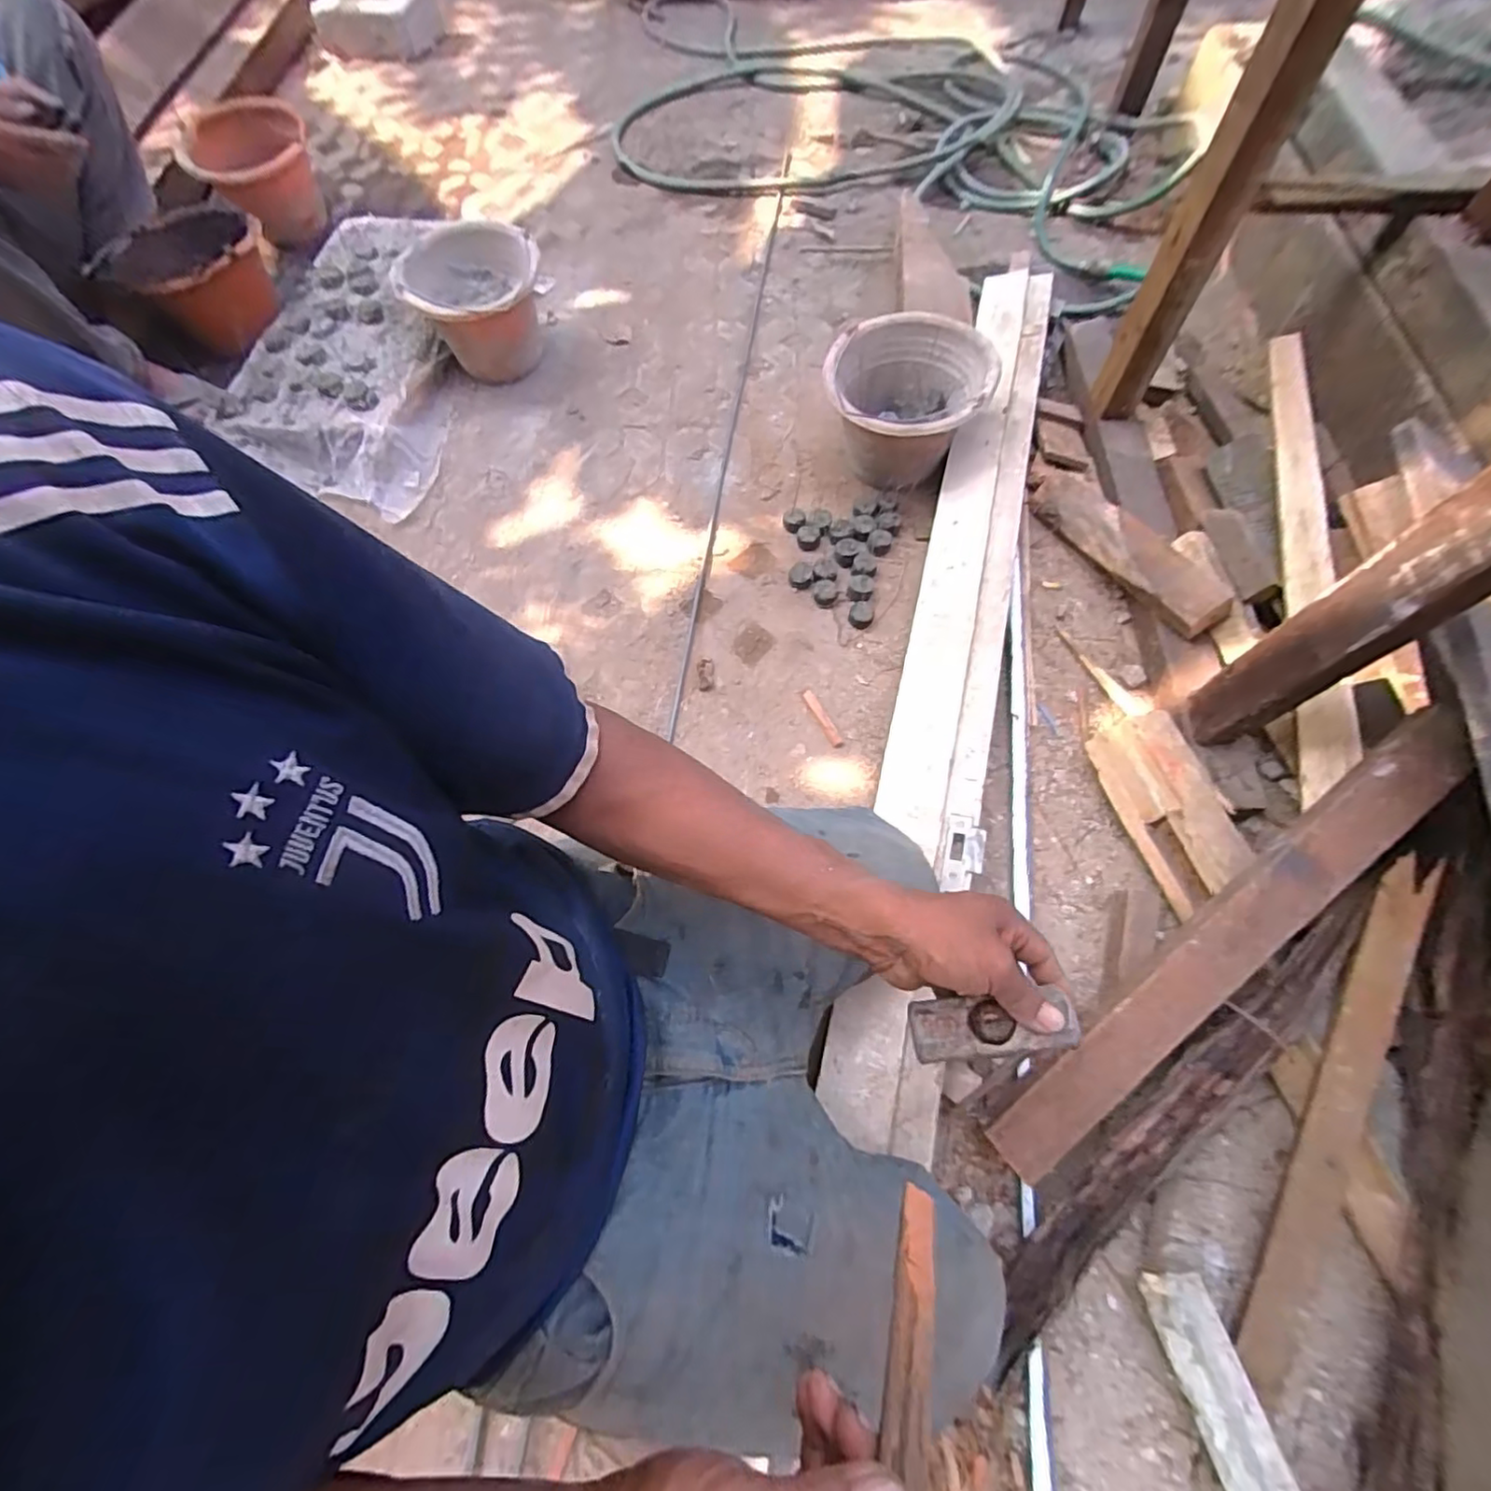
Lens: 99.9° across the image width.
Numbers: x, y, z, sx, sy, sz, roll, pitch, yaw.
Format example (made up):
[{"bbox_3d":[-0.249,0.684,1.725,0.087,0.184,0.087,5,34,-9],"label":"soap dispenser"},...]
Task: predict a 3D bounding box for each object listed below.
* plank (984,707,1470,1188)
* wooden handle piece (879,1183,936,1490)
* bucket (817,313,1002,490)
[{"bbox_3d":[0.457,0.187,0.589,0.574,0.026,0.055,-43,71,-1],"label":"plank"},{"bbox_3d":[0.068,0.273,0.260,0.019,0.187,0.013,24,109,12],"label":"wooden handle piece"},{"bbox_3d":[0.237,-0.511,0.961,0.223,0.163,0.239,-1,66,1],"label":"bucket"}]

